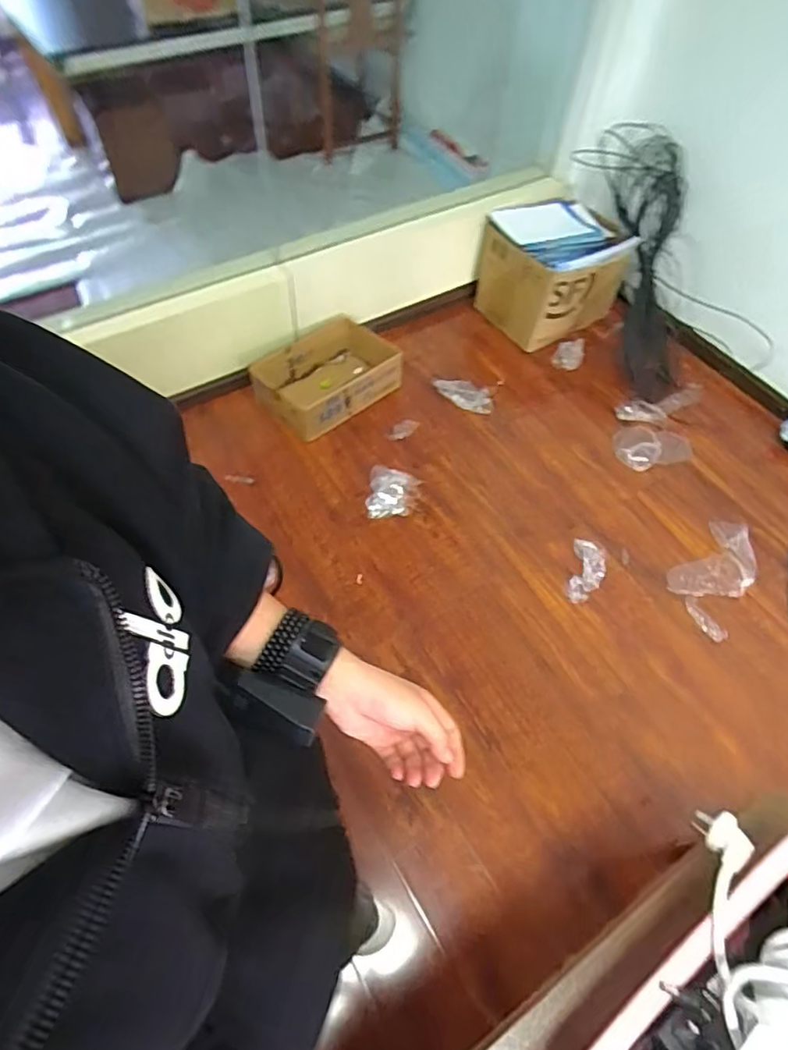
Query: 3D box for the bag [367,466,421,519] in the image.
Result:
[{"bbox_3d":[-0.005,-0.087,1.630,0.133,0.052,0.147,8,59,3],"label":"bag"}]

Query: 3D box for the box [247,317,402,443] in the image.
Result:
[{"bbox_3d":[-0.196,-0.438,1.779,0.414,0.147,0.271,-30,63,-20],"label":"box"}]

